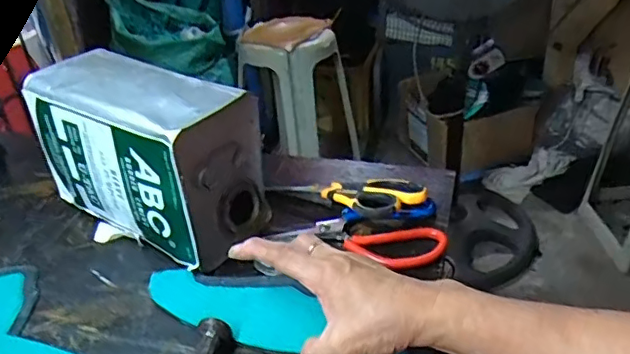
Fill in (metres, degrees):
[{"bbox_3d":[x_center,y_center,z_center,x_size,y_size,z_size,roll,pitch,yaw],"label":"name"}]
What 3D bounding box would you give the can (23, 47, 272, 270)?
[{"bbox_3d":[-0.172,-0.023,0.587,0.221,0.163,0.106,18,39,31],"label":"can"}]

